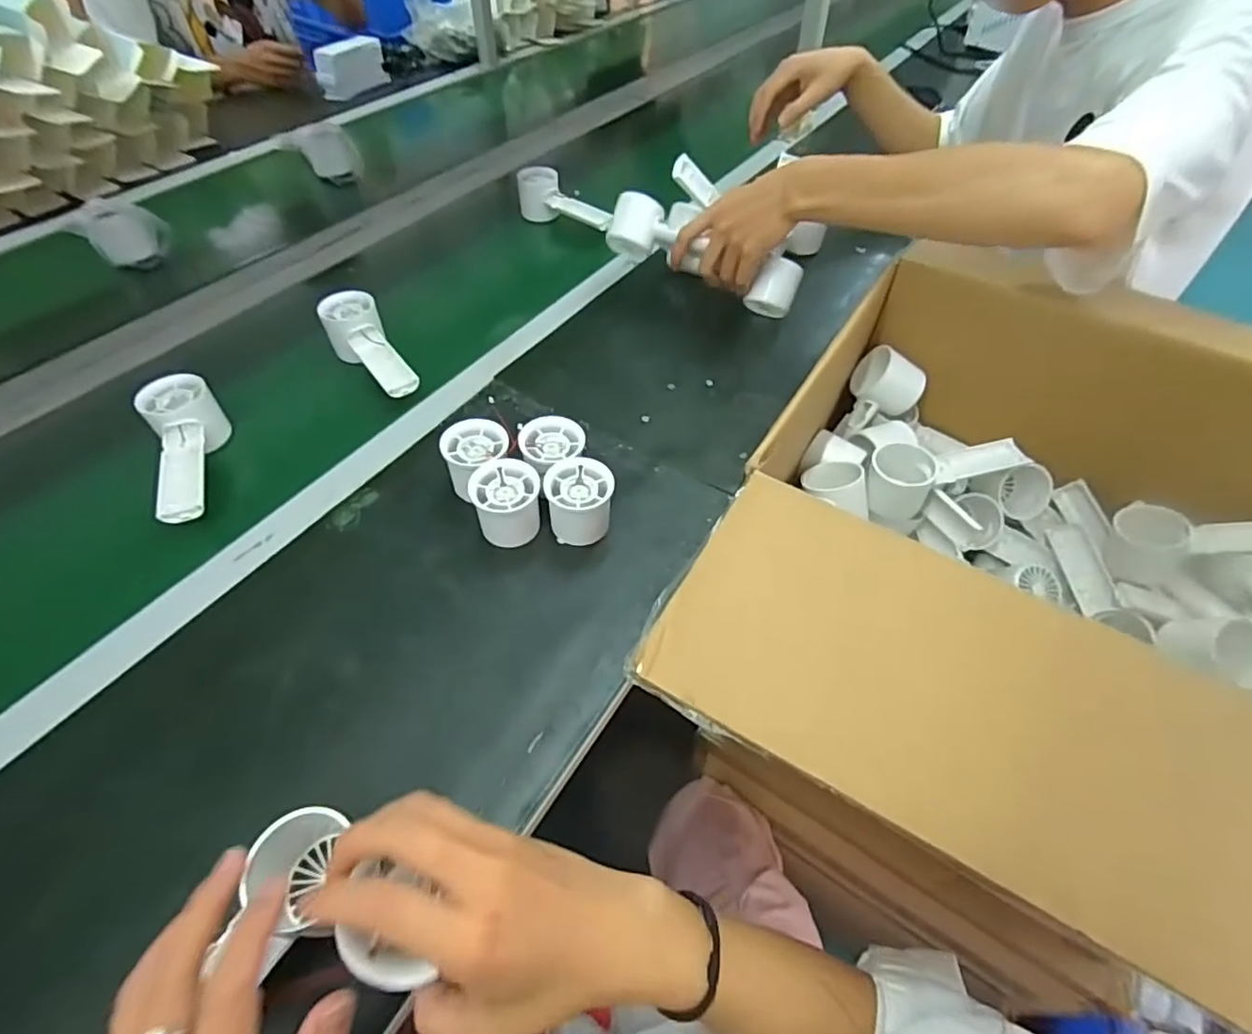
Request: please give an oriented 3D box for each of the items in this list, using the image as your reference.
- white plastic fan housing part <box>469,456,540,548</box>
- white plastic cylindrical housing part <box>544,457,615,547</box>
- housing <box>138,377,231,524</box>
[{"bbox_3d":[-0.099,-0.014,0.509,0.053,0.047,0.058,-1,53,1],"label":"white plastic fan housing part"},{"bbox_3d":[-0.039,-0.014,0.516,0.053,0.050,0.054,-1,53,1],"label":"white plastic cylindrical housing part"},{"bbox_3d":[-0.384,-0.057,0.536,0.055,0.052,0.153,-21,56,-13],"label":"housing"}]

